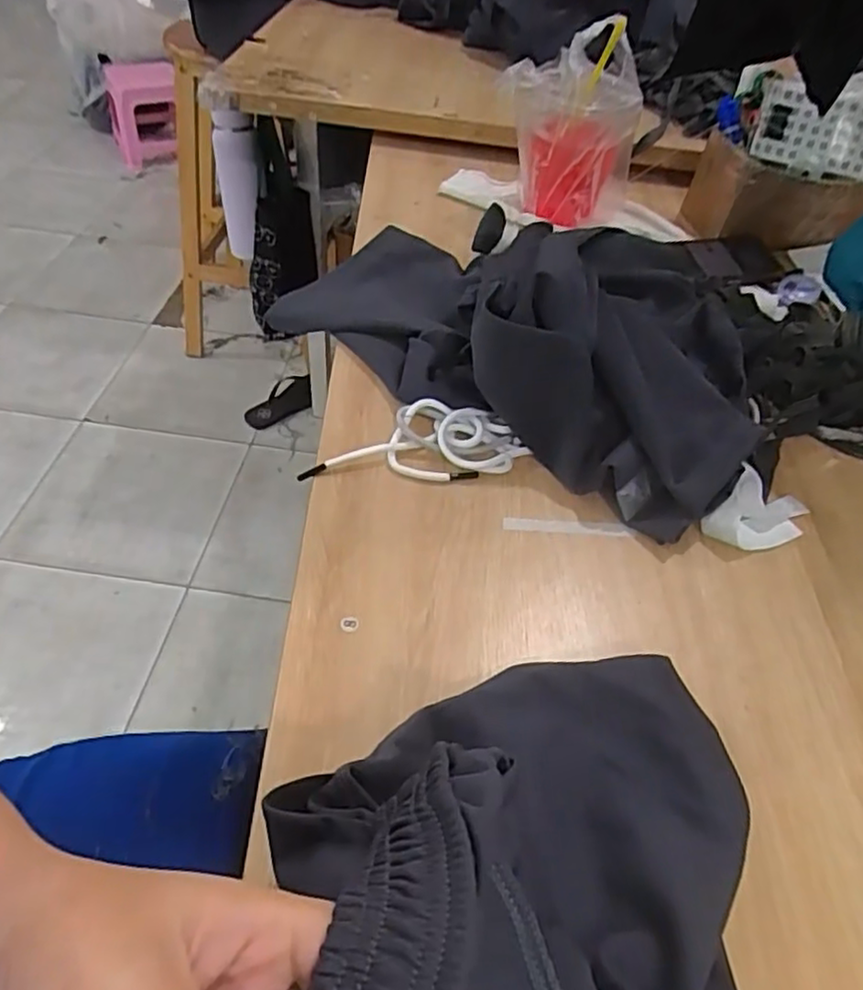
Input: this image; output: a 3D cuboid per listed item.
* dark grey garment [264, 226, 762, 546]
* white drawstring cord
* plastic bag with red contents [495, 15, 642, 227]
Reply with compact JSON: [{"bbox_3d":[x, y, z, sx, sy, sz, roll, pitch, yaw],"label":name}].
[{"bbox_3d":[0.075,-0.161,0.575,0.438,0.116,0.244,27,53,17],"label":"dark grey garment"},{"bbox_3d":[-0.011,-0.042,0.532,0.168,0.024,0.063,-1,50,-7],"label":"white drawstring cord"},{"bbox_3d":[0.153,-0.405,0.752,0.149,0.181,0.106,17,50,9],"label":"plastic bag with red contents"}]

